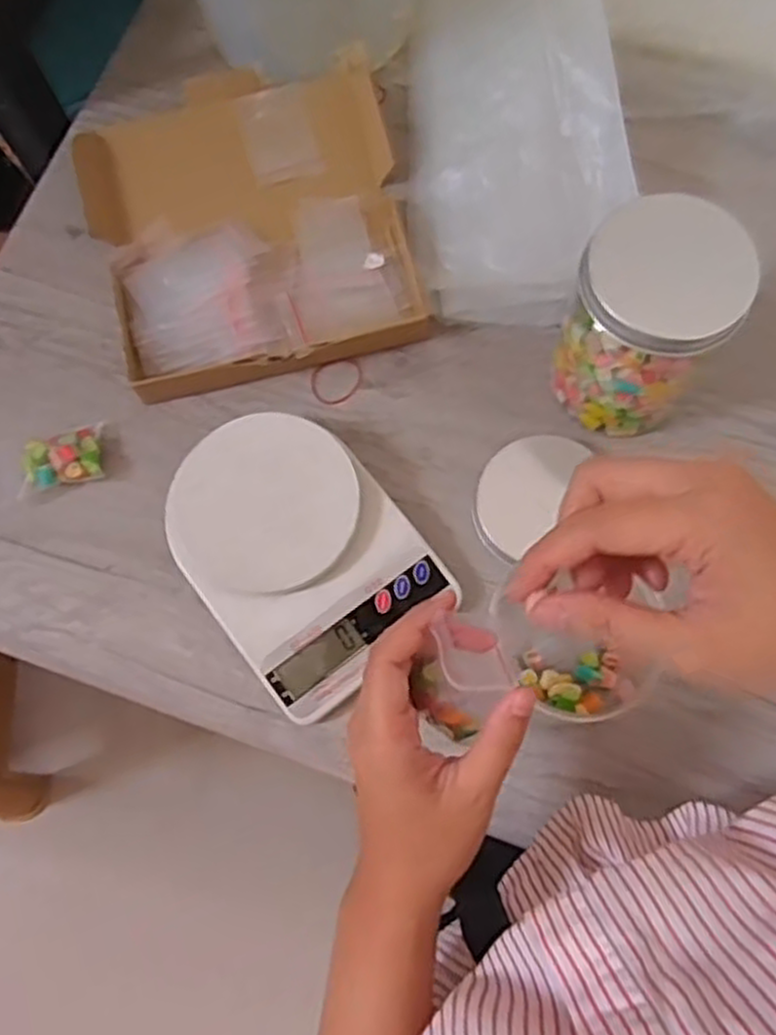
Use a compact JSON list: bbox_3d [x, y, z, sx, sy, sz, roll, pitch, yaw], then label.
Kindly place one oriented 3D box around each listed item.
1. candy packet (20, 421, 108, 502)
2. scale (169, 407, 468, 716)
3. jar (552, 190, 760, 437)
[{"bbox_3d":[-0.217,-0.039,0.511,0.052,0.019,0.040,-14,73,-2],"label":"candy packet"},{"bbox_3d":[-0.056,0.020,0.476,0.125,0.039,0.169,-37,75,-9],"label":"scale"},{"bbox_3d":[0.148,-0.113,0.449,0.083,0.116,0.082,-1,73,2],"label":"jar"}]

